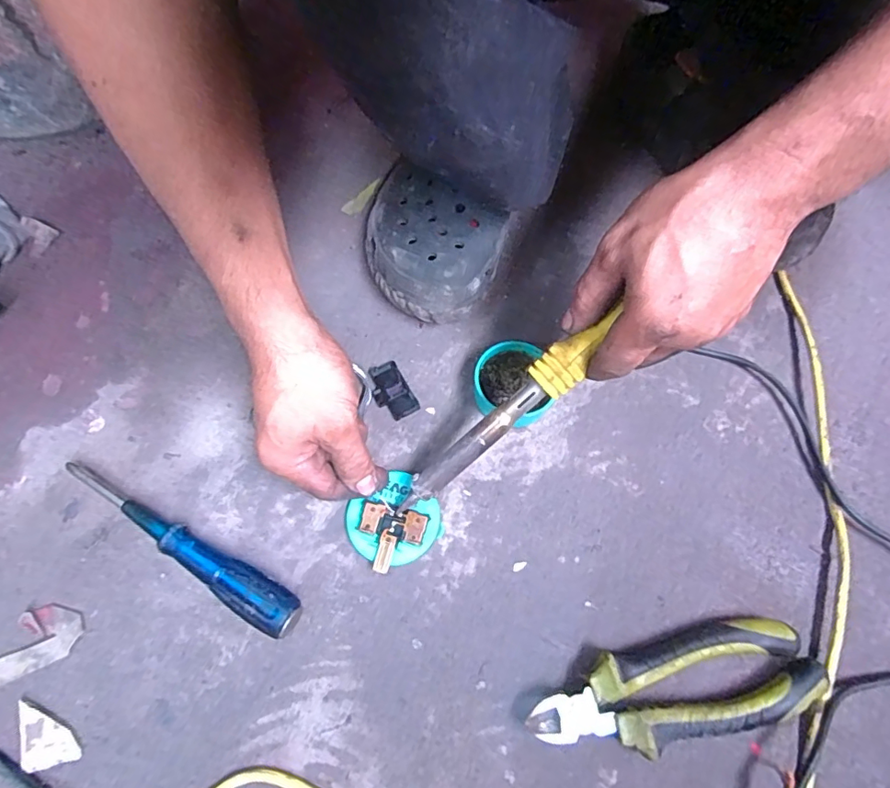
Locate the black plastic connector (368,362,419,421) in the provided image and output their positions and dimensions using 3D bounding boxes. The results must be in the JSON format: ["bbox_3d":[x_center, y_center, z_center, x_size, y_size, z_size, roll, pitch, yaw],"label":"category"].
[{"bbox_3d":[-0.043,-0.003,0.406,0.028,0.004,0.049,-26,71,-11],"label":"black plastic connector"}]

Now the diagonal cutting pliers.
[{"bbox_3d":[0.138,0.181,0.320,0.173,0.025,0.057,-10,69,-5],"label":"diagonal cutting pliers"}]

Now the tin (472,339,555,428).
[{"bbox_3d":[0.048,-0.007,0.391,0.053,0.032,0.058,0,68,-1],"label":"tin"}]

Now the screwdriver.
[{"bbox_3d":[-0.182,0.102,0.352,0.195,0.028,0.026,27,70,9],"label":"screwdriver"}]

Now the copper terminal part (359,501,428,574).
[{"bbox_3d":[-0.038,0.099,0.354,0.044,0.004,0.042,12,71,2],"label":"copper terminal part"}]

